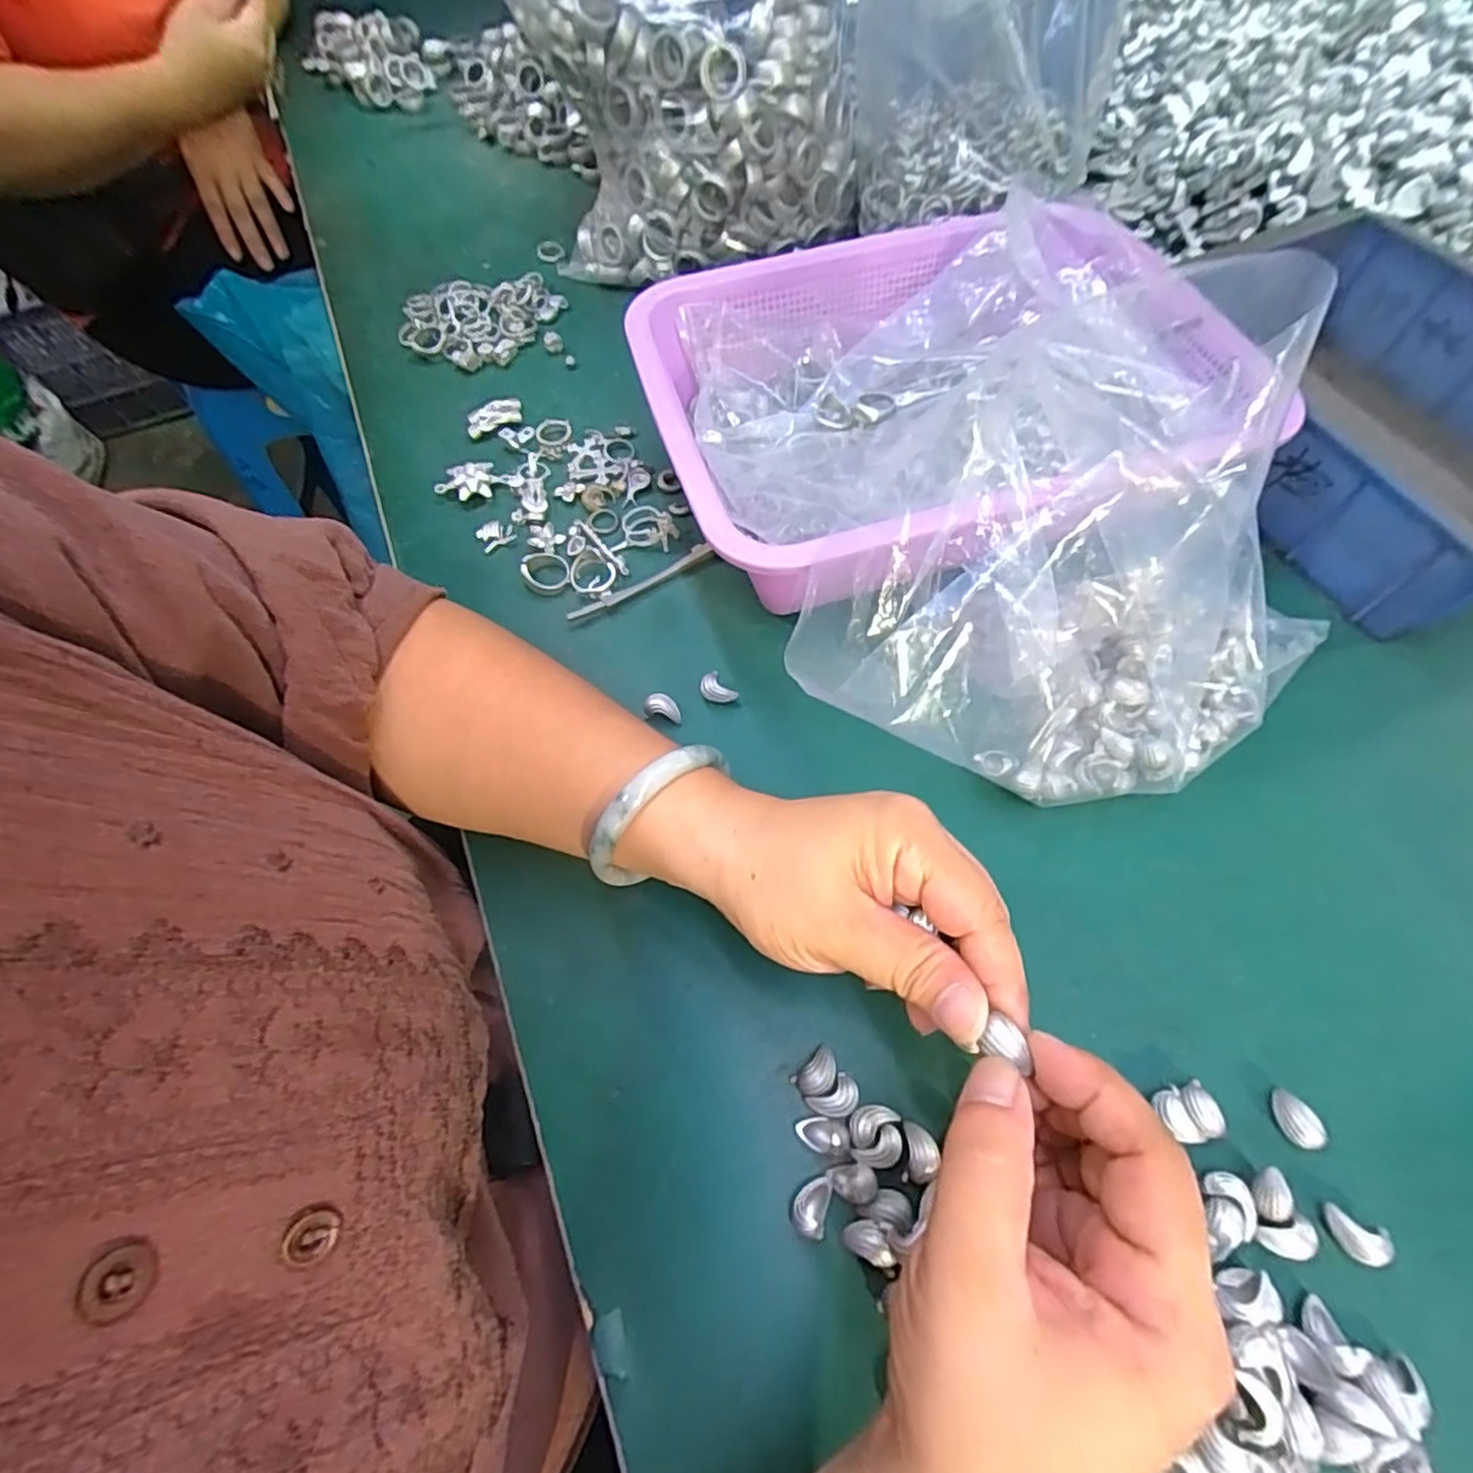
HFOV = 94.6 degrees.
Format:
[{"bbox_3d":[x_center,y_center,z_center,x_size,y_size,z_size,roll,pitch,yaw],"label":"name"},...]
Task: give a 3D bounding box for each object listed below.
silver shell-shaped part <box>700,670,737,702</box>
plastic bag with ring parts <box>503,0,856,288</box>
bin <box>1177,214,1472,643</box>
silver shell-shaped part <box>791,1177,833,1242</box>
[{"bbox_3d":[-0.010,-0.023,0.349,0.019,0.011,0.012,40,72,21],"label":"silver shell-shaped part"},{"bbox_3d":[-0.045,-0.465,0.441,0.239,0.255,0.187,-6,64,0],"label":"plastic bag with ring parts"},{"bbox_3d":[0.370,-0.180,0.391,0.176,0.083,0.235,-23,64,-8],"label":"bin"},{"bbox_3d":[0.027,0.169,0.247,0.012,0.010,0.018,15,65,11],"label":"silver shell-shaped part"}]

